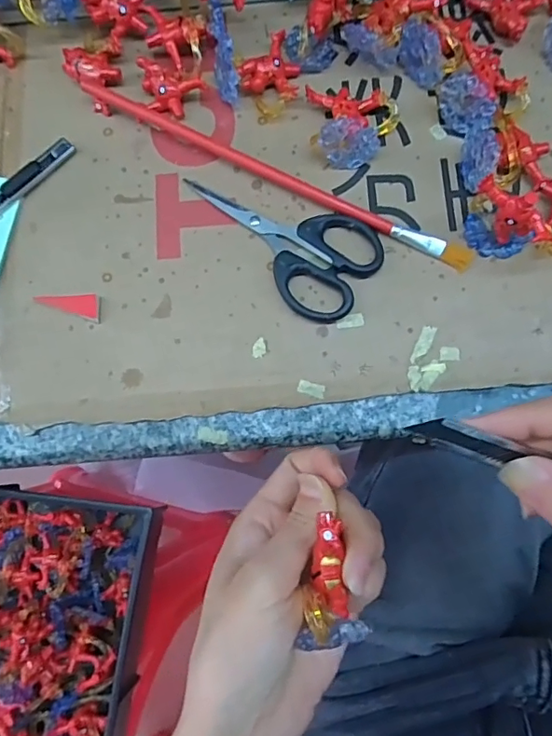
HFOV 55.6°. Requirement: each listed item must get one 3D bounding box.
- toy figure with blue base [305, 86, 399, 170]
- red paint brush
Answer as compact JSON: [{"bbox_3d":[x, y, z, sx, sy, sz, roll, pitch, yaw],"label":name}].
[{"bbox_3d":[0.048,-0.154,0.320,0.055,0.027,0.053,-3,79,1],"label":"toy figure with blue base"},{"bbox_3d":[-0.001,-0.121,0.323,0.260,0.011,0.015,26,81,6],"label":"red paint brush"}]

